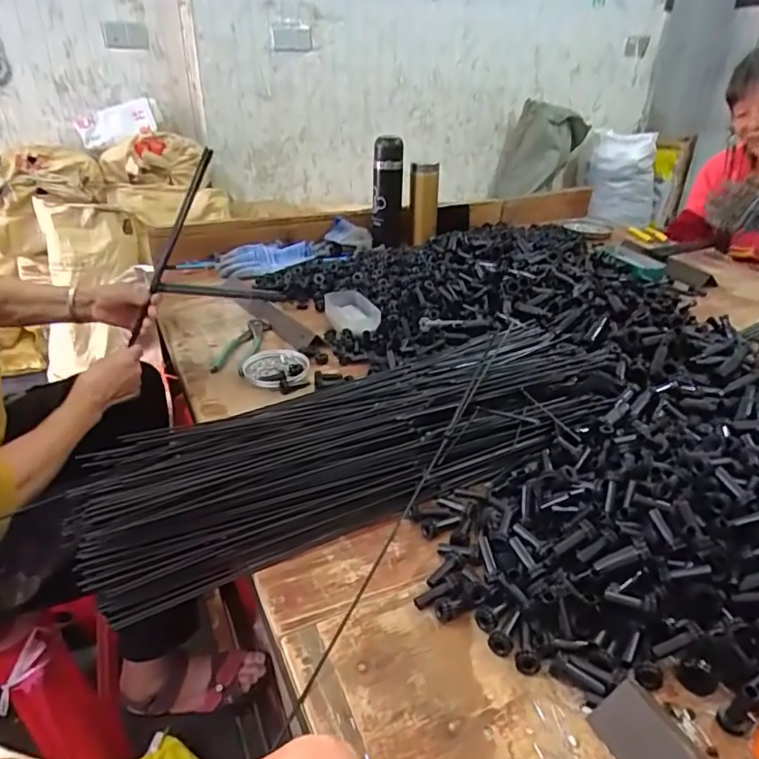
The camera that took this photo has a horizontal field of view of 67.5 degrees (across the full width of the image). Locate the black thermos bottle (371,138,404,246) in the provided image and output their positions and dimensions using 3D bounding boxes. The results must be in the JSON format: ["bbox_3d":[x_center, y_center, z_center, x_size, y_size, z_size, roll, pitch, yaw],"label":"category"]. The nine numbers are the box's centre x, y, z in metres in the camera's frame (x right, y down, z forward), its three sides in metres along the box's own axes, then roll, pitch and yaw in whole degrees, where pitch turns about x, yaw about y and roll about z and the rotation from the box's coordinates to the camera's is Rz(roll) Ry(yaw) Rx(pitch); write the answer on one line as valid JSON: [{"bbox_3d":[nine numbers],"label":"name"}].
[{"bbox_3d":[0.023,-0.420,1.240,0.068,0.191,0.066,7,30,11],"label":"black thermos bottle"}]

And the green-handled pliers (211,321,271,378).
[{"bbox_3d":[-0.209,-0.050,0.854,0.056,0.013,0.155,3,30,3],"label":"green-handled pliers"}]

